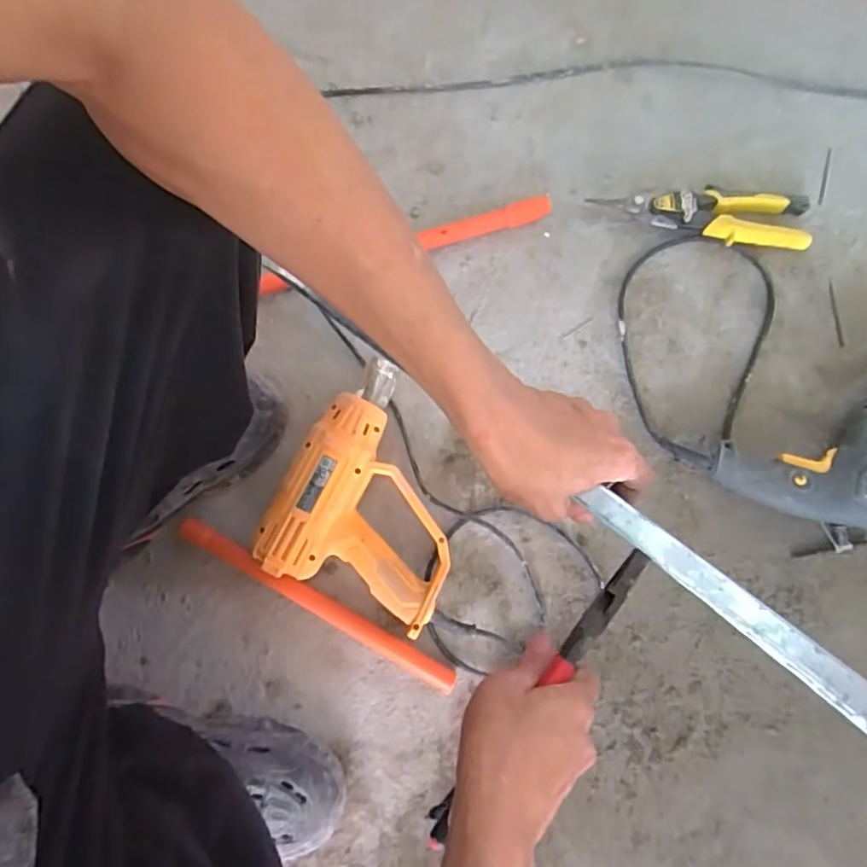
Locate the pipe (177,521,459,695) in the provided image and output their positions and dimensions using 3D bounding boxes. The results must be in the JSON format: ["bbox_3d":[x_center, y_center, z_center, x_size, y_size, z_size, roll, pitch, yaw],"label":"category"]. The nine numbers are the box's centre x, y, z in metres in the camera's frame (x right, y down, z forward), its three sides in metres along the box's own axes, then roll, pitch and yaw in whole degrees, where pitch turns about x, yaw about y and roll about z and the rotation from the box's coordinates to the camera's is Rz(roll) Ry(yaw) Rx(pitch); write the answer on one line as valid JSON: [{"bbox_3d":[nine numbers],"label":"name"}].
[{"bbox_3d":[-0.120,0.175,0.581,0.312,0.023,0.023,29,81,6],"label":"pipe"}]

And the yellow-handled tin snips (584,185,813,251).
[{"bbox_3d":[0.309,-0.256,0.654,0.236,0.027,0.061,8,80,1],"label":"yellow-handled tin snips"}]

